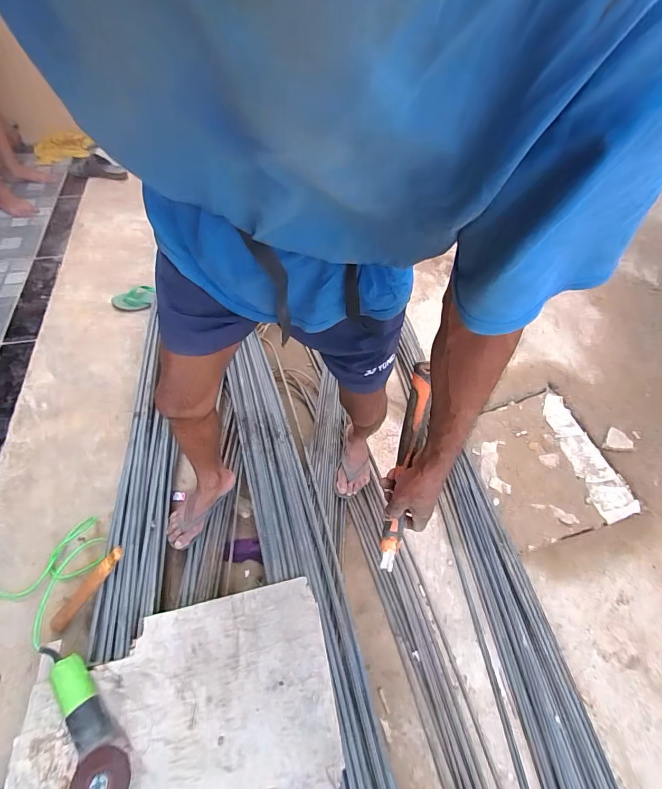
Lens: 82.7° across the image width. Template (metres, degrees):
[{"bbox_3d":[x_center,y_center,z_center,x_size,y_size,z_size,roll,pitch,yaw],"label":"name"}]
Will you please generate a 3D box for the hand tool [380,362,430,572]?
[{"bbox_3d":[0.116,0.115,0.592,0.029,0.025,0.329,10,94,3],"label":"hand tool"}]

